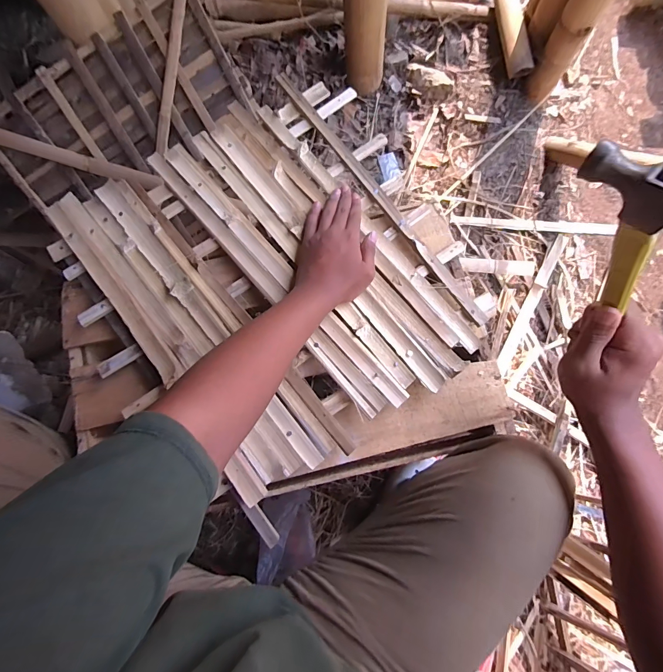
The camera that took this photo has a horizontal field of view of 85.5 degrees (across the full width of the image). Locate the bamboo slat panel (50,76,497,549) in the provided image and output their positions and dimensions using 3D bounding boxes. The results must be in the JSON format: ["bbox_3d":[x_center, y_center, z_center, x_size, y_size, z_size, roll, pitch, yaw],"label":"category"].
[{"bbox_3d":[-0.078,-0.094,0.520,0.454,0.049,0.536,-38,78,-7],"label":"bamboo slat panel"}]

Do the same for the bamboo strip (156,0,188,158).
[{"bbox_3d":[-0.308,-0.518,0.691,0.024,0.019,0.312,18,106,6],"label":"bamboo strip"}]

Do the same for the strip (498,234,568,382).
[{"bbox_3d":[0.496,-0.085,0.882,0.033,0.013,0.391,28,79,8],"label":"strip"}]

